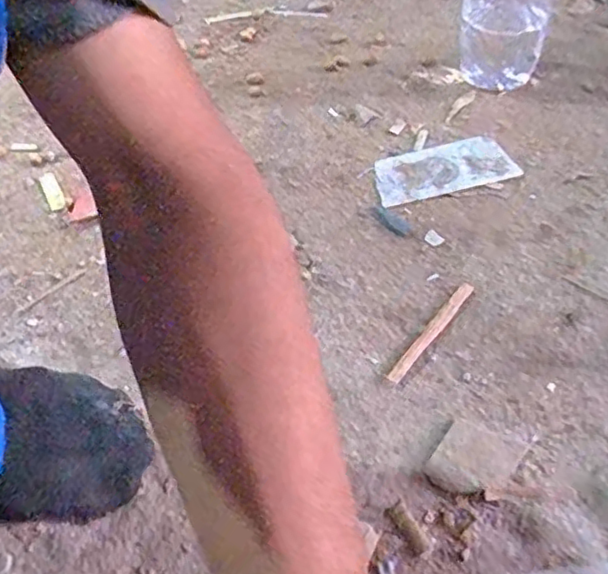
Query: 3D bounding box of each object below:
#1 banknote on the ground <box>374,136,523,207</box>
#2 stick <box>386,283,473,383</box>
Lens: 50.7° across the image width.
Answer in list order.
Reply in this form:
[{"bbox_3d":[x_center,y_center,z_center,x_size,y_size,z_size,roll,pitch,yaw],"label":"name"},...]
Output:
[{"bbox_3d":[0.132,-0.114,0.622,0.134,0.007,0.071,-14,46,-10],"label":"banknote on the ground"},{"bbox_3d":[0.097,0.031,0.481,0.011,0.007,0.117,26,52,26],"label":"stick"}]

